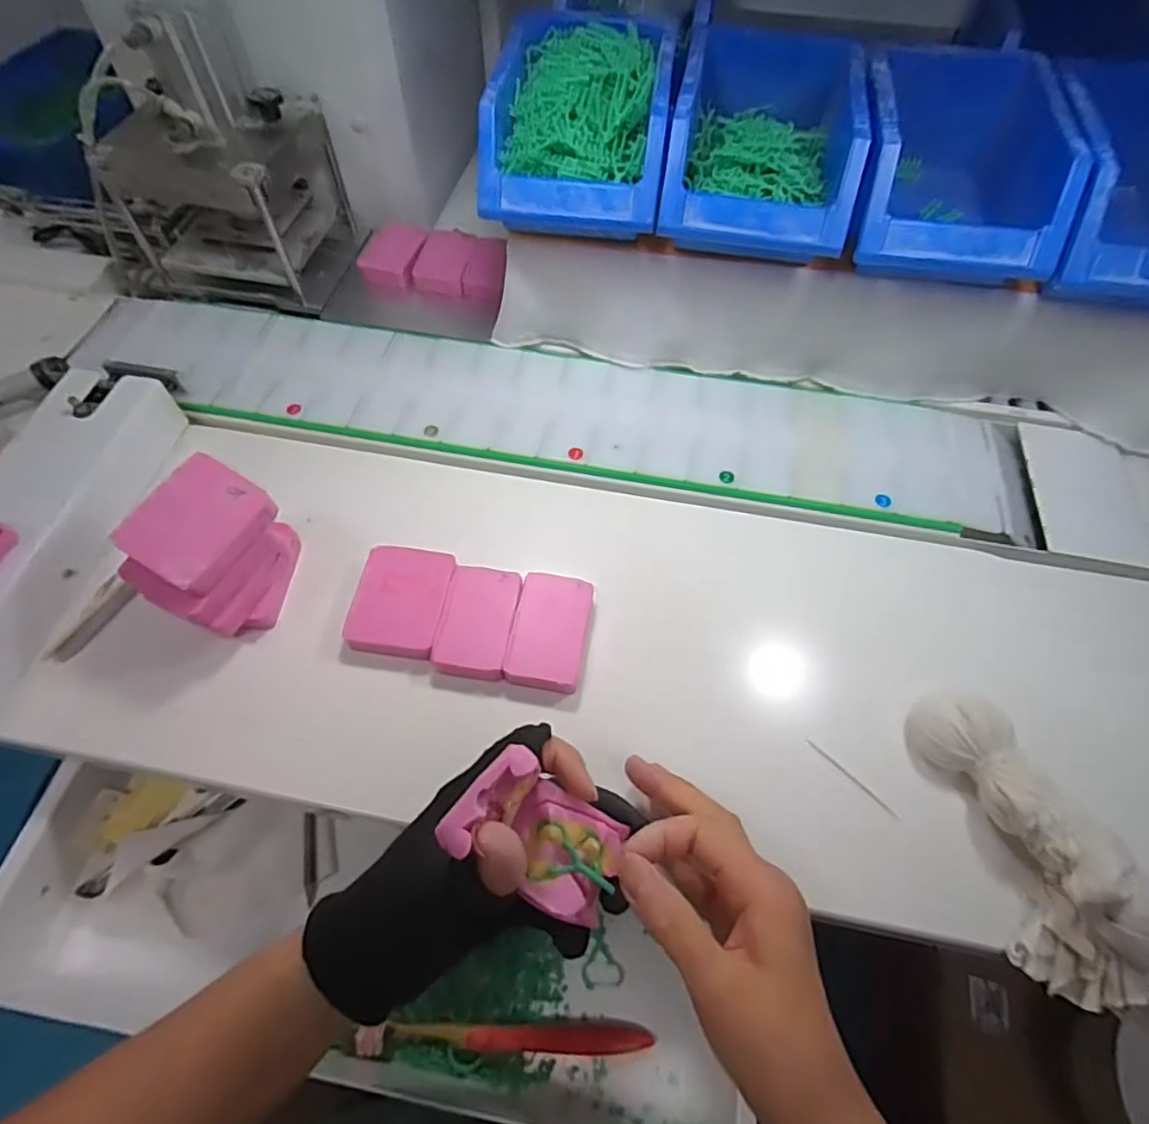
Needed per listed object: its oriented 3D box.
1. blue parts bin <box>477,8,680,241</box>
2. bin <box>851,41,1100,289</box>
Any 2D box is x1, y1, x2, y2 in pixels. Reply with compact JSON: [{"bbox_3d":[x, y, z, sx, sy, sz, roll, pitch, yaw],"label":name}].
[{"bbox_3d":[0.006,-0.319,0.453,0.123,0.075,0.176,8,60,4],"label":"blue parts bin"},{"bbox_3d":[0.257,-0.278,0.438,0.126,0.079,0.188,7,60,3],"label":"bin"}]

